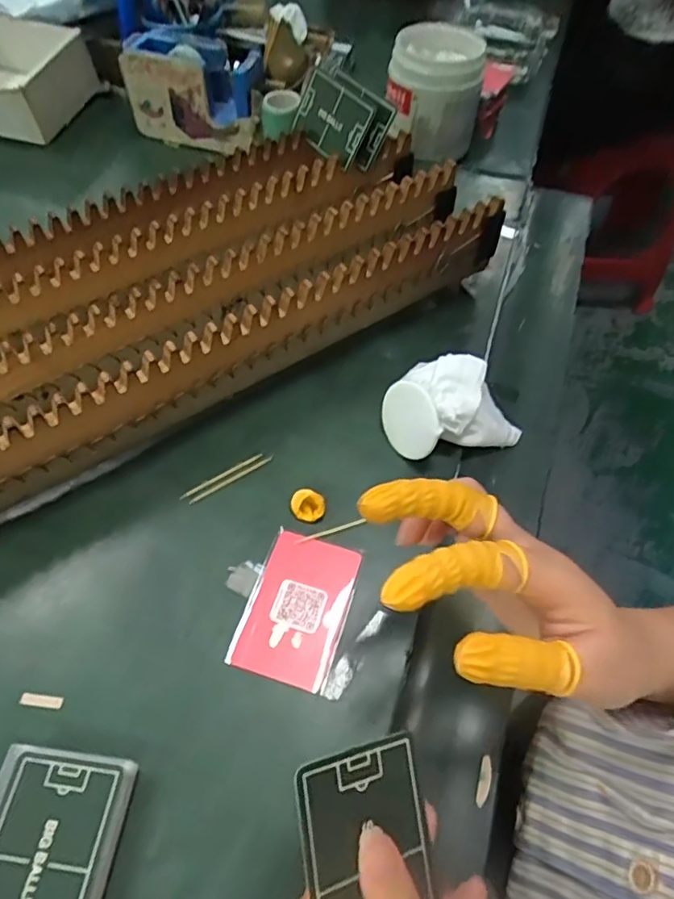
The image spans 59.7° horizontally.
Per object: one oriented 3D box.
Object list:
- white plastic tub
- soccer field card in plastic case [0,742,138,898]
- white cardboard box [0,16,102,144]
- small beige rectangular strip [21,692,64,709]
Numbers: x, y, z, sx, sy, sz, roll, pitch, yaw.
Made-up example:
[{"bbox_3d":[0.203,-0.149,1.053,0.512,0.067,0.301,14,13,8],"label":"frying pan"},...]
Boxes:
[{"bbox_3d":[0.100,-0.364,0.603,0.092,0.094,0.086,8,57,6],"label":"white plastic tub"},{"bbox_3d":[-0.139,0.188,0.271,0.071,0.014,0.088,6,57,5],"label":"soccer field card in plastic case"},{"bbox_3d":[-0.341,-0.383,0.613,0.135,0.069,0.118,14,58,10],"label":"white cardboard box"},{"bbox_3d":[-0.160,0.135,0.317,0.023,0.004,0.006,5,57,4],"label":"small beige rectangular strip"}]

